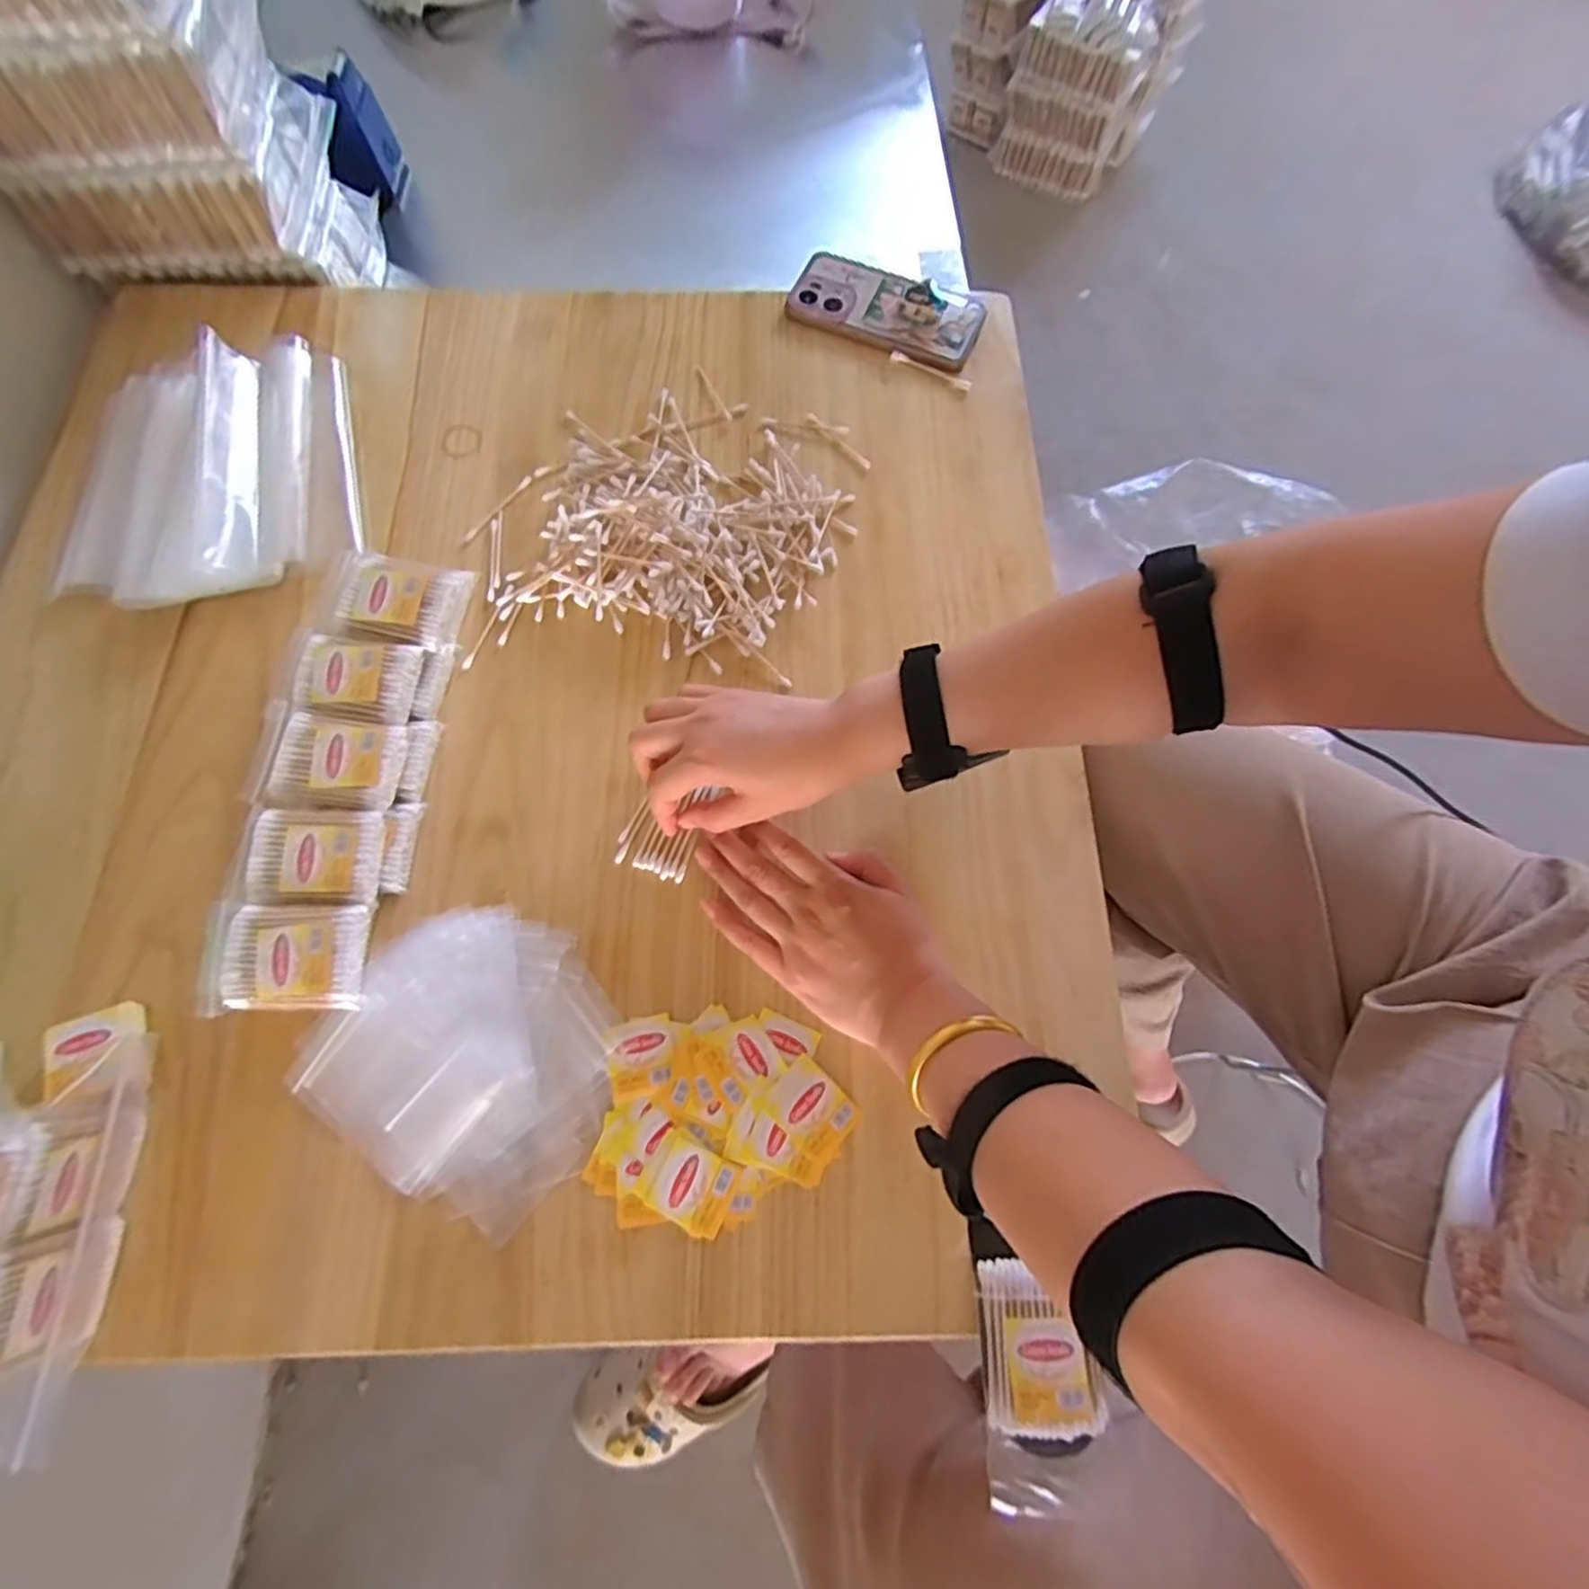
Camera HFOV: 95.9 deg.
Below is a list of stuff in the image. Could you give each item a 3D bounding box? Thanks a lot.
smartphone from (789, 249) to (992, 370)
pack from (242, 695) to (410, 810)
[{"bbox_3d":[0.078,-0.415,0.611,0.160,0.014,0.074,25,80,9],"label":"smartphone"},{"bbox_3d":[-0.294,-0.022,0.449,0.089,0.011,0.062,10,77,1],"label":"pack"}]

